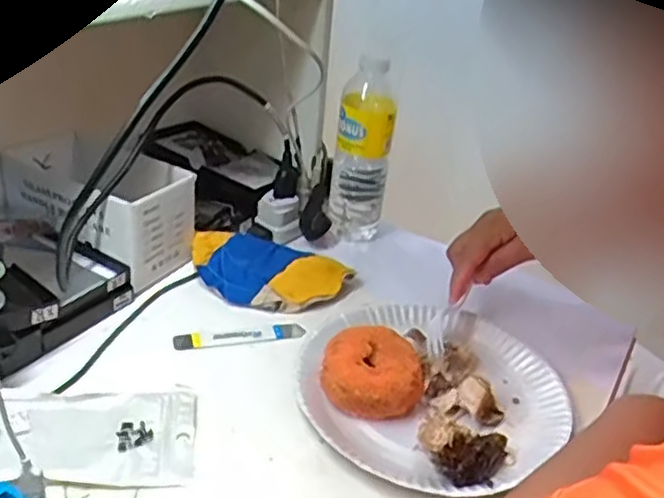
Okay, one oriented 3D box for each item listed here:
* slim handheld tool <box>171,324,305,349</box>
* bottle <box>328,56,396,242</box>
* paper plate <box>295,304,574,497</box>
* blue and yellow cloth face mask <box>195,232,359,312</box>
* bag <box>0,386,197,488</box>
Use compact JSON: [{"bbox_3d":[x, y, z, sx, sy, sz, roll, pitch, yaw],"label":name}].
[{"bbox_3d":[-0.081,0.078,0.603,0.114,0.013,0.019,-3,33,-17],"label":"slim handheld tool"},{"bbox_3d":[0.033,-0.101,0.747,0.060,0.191,0.052,11,31,6],"label":"bottle"},{"bbox_3d":[0.078,0.103,0.550,0.200,0.029,0.205,5,31,-3],"label":"paper plate"},{"bbox_3d":[-0.067,0.020,0.670,0.151,0.023,0.091,17,32,16],"label":"blue and yellow cloth face mask"},{"bbox_3d":[-0.176,0.128,0.482,0.152,0.011,0.089,2,31,-8],"label":"bag"}]

